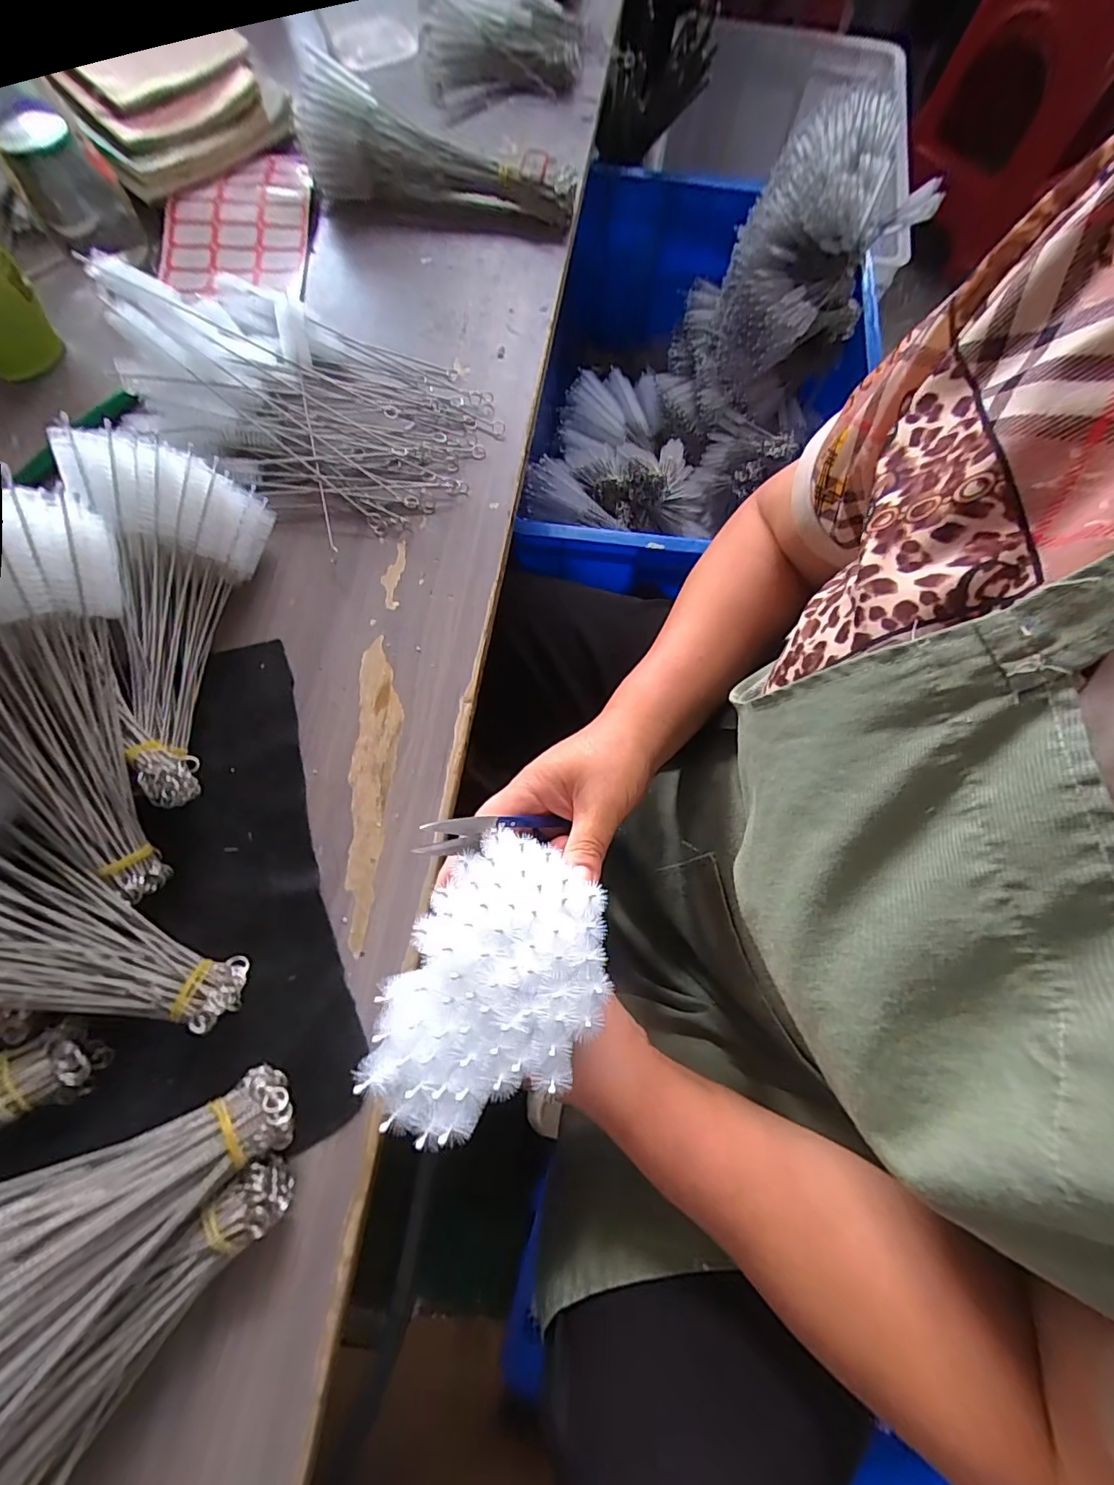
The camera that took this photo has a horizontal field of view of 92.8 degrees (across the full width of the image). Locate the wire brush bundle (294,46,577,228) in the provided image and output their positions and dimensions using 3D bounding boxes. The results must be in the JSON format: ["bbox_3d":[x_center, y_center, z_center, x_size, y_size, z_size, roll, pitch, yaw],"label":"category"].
[{"bbox_3d":[-0.111,-0.482,0.450,0.236,0.063,0.072,23,75,8],"label":"wire brush bundle"}]

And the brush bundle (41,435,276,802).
[{"bbox_3d":[-0.234,-0.072,0.308,0.066,0.098,0.207,3,73,0],"label":"brush bundle"}]

